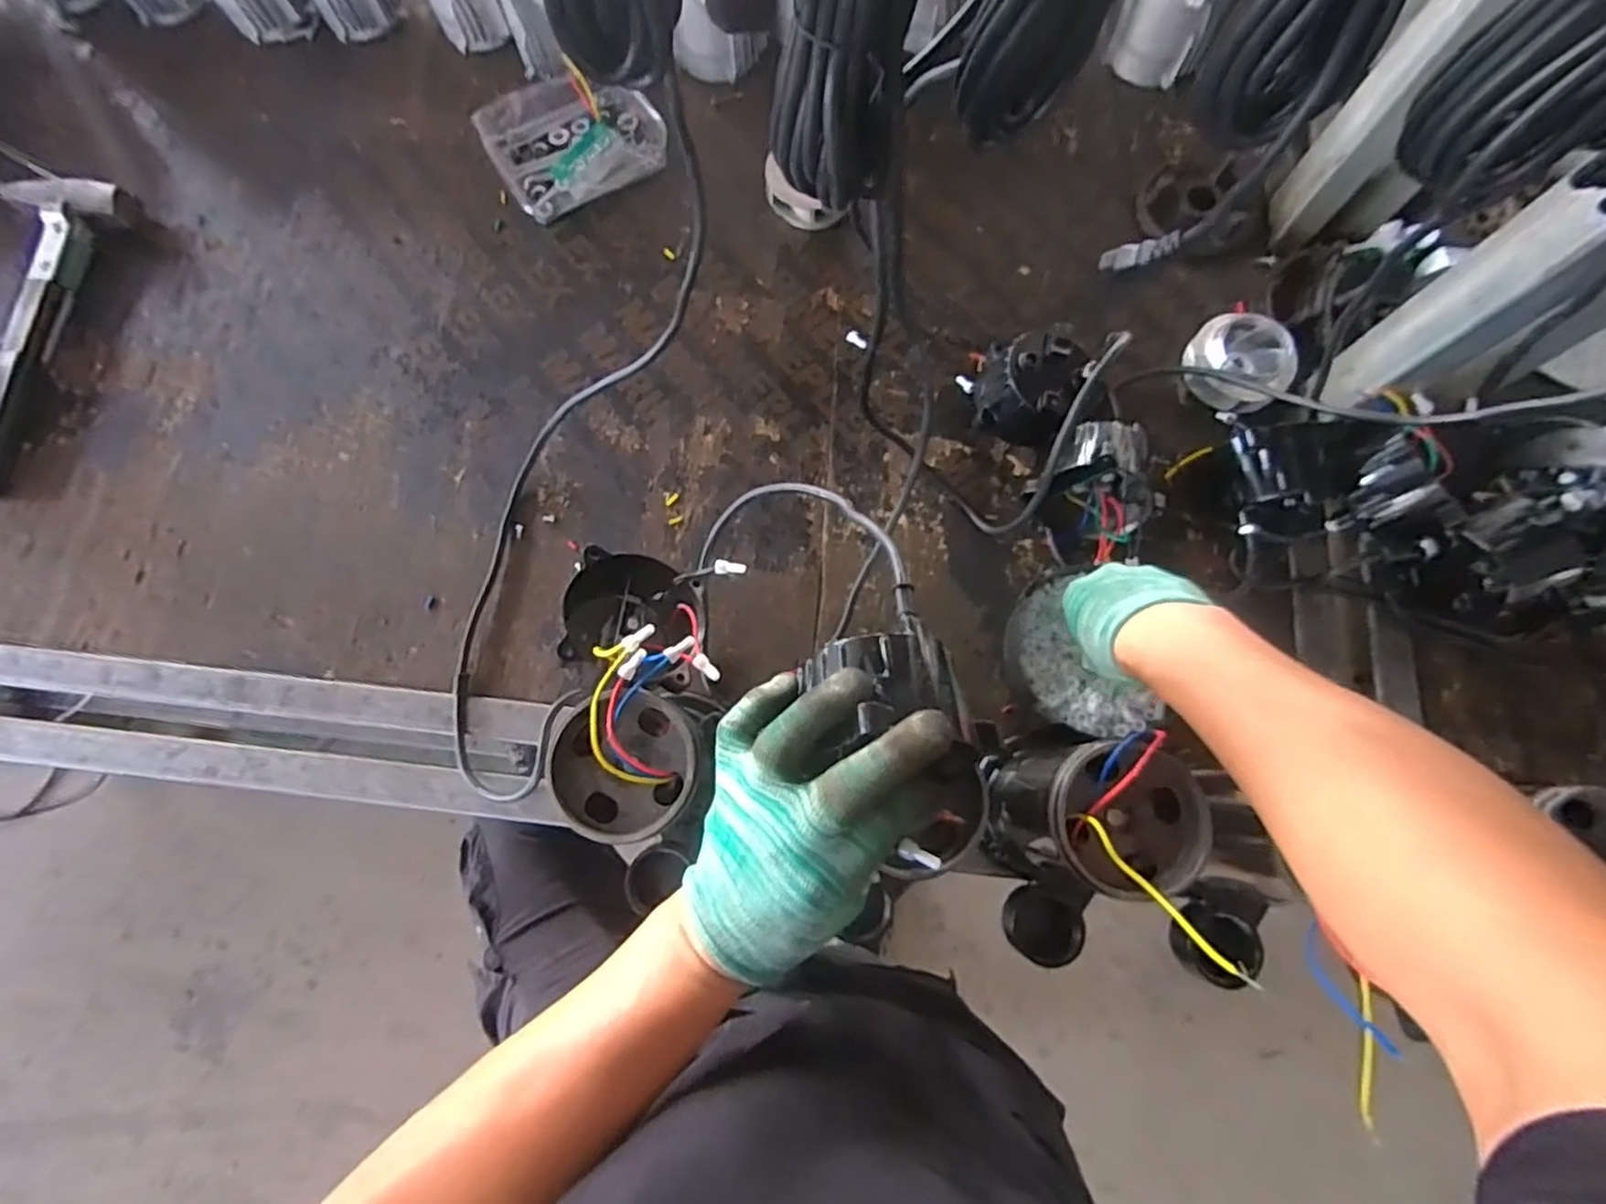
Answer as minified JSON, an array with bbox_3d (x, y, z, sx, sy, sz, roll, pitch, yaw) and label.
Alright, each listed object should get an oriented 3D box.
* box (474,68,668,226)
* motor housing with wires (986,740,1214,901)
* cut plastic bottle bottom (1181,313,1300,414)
[{"bbox_3d":[-0.254,-0.511,0.750,0.178,0.037,0.155,-31,78,-7],"label":"box"},{"bbox_3d":[0.193,0.152,0.491,0.094,0.184,0.101,9,76,3],"label":"motor housing with wires"},{"bbox_3d":[0.430,-0.237,0.672,0.085,0.070,0.099,-41,79,-10],"label":"cut plastic bottle bottom"}]

